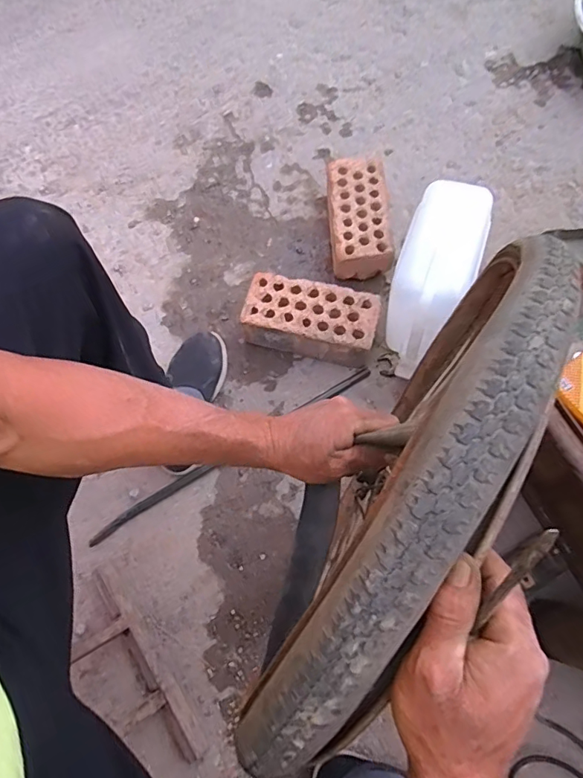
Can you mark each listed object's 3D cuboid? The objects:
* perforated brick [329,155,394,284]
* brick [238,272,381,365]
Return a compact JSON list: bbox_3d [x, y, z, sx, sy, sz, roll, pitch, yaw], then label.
[{"bbox_3d":[0.132,-0.341,0.952,0.115,0.083,0.245,-2,68,2],"label":"perforated brick"},{"bbox_3d":[0.035,-0.127,0.877,0.236,0.076,0.123,15,70,9],"label":"brick"}]

